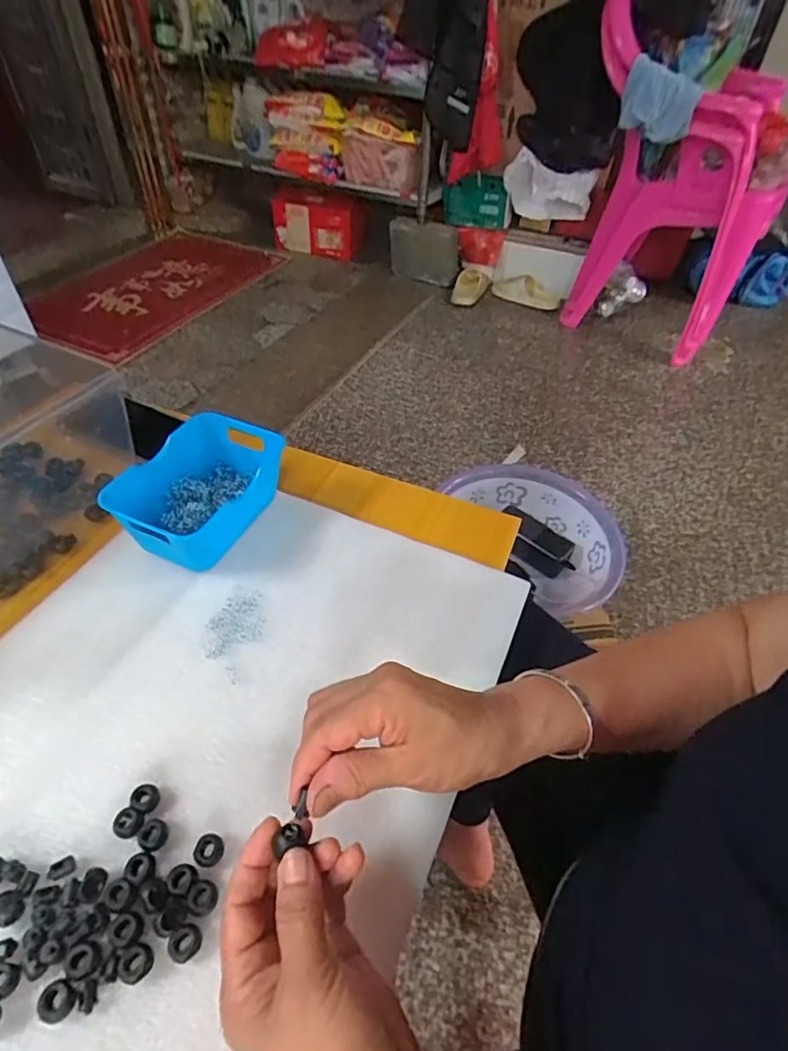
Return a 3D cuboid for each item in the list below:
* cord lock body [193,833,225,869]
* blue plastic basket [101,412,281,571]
[{"bbox_3d":[-0.115,0.202,0.342,0.017,0.009,0.017,2,46,-2],"label":"cord lock body"},{"bbox_3d":[-0.172,-0.030,0.514,0.121,0.068,0.144,17,48,13],"label":"blue plastic basket"}]

